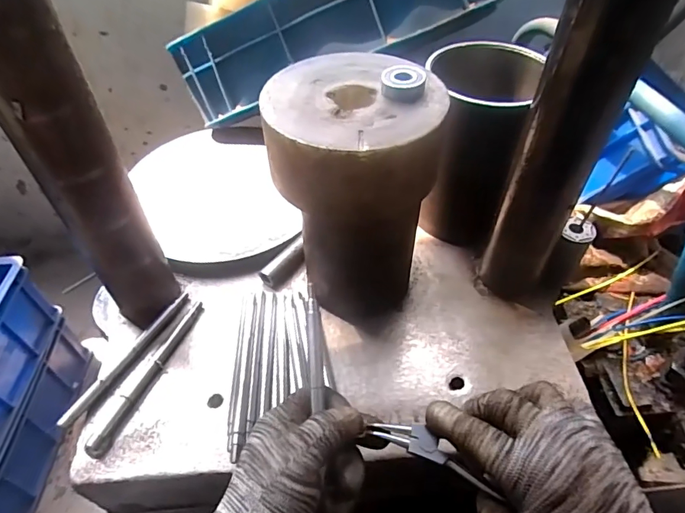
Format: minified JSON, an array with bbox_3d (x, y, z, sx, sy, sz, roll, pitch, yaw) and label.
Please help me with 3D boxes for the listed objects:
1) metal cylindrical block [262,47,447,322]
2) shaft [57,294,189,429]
[{"bbox_3d":[0.012,-0.059,0.432,0.139,0.197,0.142,0,48,1],"label":"metal cylindrical block"},{"bbox_3d":[-0.205,0.097,0.449,0.012,0.014,0.159,22,52,20],"label":"shaft"}]

